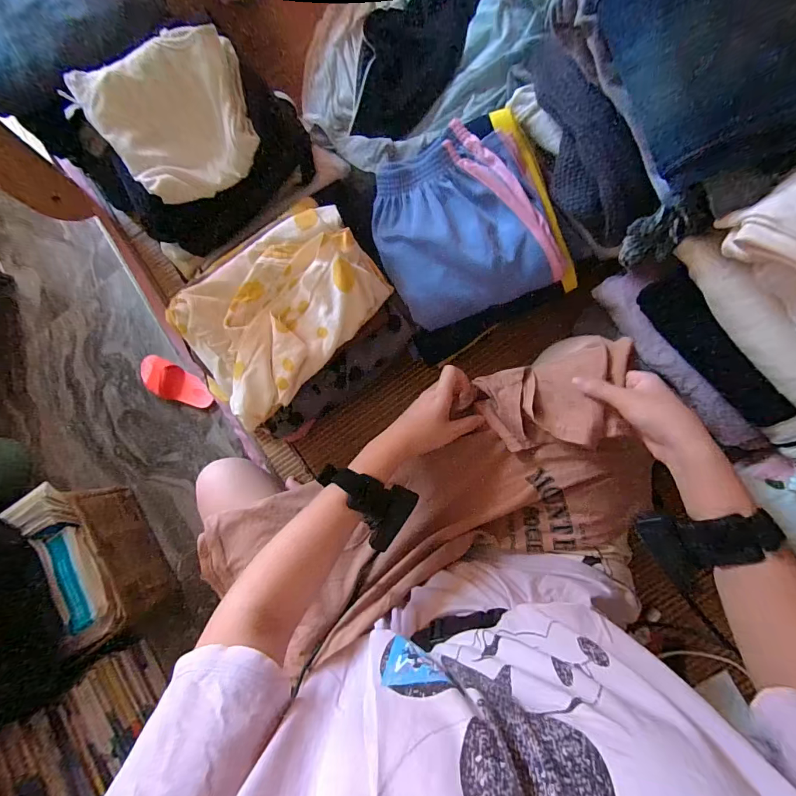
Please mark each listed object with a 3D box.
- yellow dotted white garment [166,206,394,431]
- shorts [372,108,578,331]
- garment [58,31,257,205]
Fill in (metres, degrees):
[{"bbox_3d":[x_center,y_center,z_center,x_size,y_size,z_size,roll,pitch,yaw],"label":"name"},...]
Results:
[{"bbox_3d":[-0.141,-0.109,0.477,0.240,0.066,0.170,-45,81,3],"label":"yellow dotted white garment"},{"bbox_3d":[0.083,-0.220,0.503,0.211,0.048,0.219,-23,82,6],"label":"shorts"},{"bbox_3d":[-0.280,-0.328,0.478,0.205,0.039,0.162,-13,107,6],"label":"garment"}]

